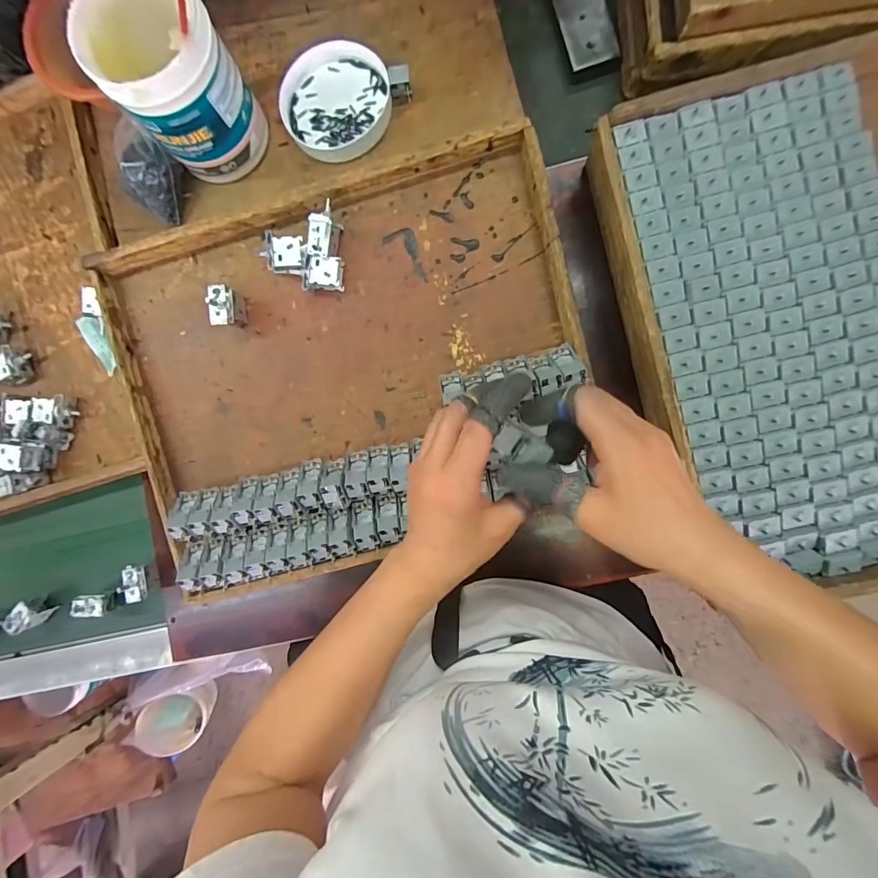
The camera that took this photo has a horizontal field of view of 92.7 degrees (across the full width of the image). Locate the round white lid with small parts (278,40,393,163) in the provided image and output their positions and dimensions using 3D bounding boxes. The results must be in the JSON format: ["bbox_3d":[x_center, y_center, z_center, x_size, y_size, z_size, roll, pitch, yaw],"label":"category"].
[{"bbox_3d":[-0.117,-0.388,0.480,0.122,0.020,0.121,0,89,6],"label":"round white lid with small parts"}]

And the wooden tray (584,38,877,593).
[{"bbox_3d":[0.419,-0.120,0.418,0.426,0.062,0.499,-12,88,5],"label":"wooden tray"}]

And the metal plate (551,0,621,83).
[{"bbox_3d":[0.168,-0.487,0.486,0.058,0.015,0.122,-14,87,5],"label":"metal plate"}]

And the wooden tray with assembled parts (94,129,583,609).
[{"bbox_3d":[-0.096,-0.068,0.459,0.501,0.067,0.389,-17,88,7],"label":"wooden tray with assembled parts"}]

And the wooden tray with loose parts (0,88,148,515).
[{"bbox_3d":[-0.584,-0.154,0.522,0.404,0.041,0.499,-15,87,5],"label":"wooden tray with loose parts"}]

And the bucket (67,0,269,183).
[{"bbox_3d":[-0.258,-0.359,0.431,0.111,0.154,0.107,0,89,6],"label":"bucket"}]

